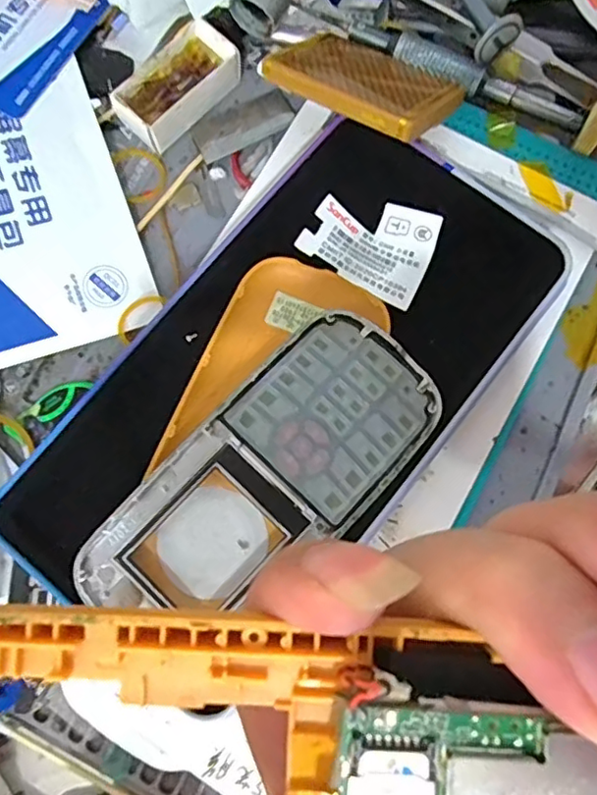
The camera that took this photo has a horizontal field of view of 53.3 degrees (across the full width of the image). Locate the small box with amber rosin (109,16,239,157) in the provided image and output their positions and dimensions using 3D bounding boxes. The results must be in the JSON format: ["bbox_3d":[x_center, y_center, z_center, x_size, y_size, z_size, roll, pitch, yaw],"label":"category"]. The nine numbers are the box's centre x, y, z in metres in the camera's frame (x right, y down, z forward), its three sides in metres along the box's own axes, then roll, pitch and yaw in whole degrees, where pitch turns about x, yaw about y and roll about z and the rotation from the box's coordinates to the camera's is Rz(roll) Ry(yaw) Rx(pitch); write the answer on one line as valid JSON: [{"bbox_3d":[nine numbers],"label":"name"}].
[{"bbox_3d":[-0.046,-0.118,0.229,0.022,0.017,0.049,42,82,9],"label":"small box with amber rosin"}]

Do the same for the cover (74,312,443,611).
[{"bbox_3d":[-0.009,0.026,0.183,0.051,0.011,0.115,44,82,9],"label":"cover"}]

